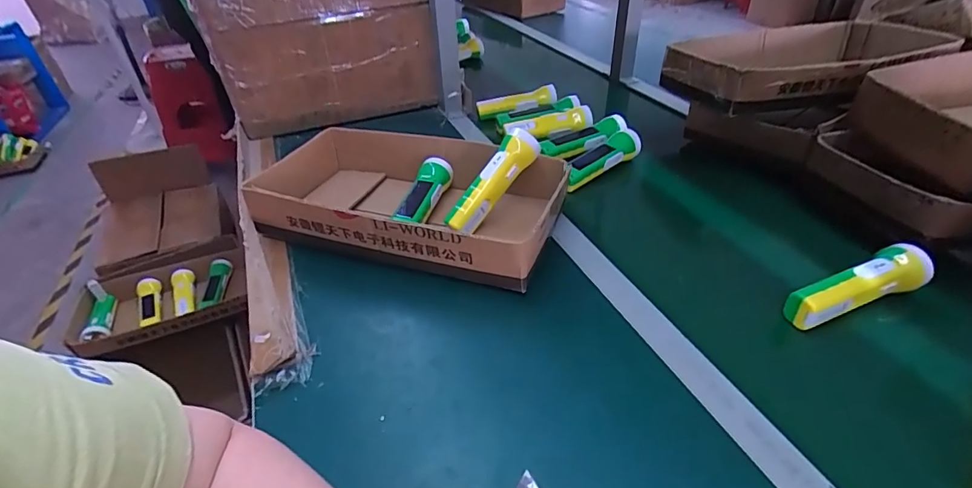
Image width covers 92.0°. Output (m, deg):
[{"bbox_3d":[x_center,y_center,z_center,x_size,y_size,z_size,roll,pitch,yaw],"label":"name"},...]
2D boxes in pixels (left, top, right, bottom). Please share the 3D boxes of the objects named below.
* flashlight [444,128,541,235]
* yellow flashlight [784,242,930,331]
[{"bbox_3d":[0.008,-0.084,0.642,0.044,0.053,0.169,30,76,37],"label":"flashlight"},{"bbox_3d":[0.416,0.049,0.520,0.178,0.038,0.048,-19,39,-17],"label":"yellow flashlight"}]

